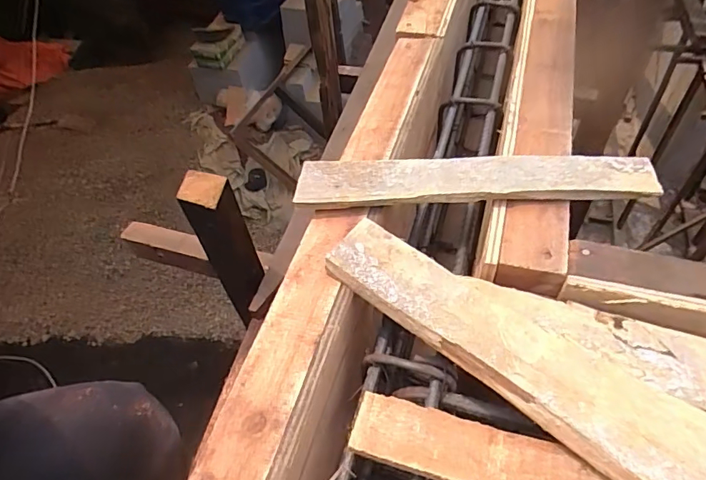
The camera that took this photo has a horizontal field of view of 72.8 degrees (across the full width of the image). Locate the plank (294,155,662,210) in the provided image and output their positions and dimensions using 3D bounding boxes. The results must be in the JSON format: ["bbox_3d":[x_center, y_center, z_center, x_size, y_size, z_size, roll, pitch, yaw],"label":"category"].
[{"bbox_3d":[0.118,-0.060,0.479,0.341,0.015,0.060,0,51,5],"label":"plank"}]

